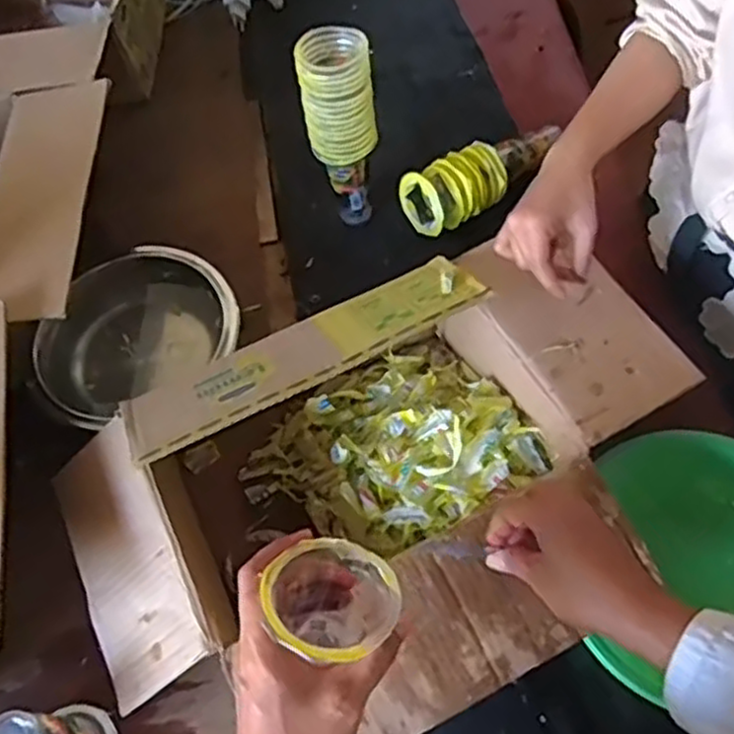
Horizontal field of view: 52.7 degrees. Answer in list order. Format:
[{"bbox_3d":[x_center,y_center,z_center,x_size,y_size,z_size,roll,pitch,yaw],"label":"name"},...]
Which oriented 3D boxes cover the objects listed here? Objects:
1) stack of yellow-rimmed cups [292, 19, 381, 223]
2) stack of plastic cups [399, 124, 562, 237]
[{"bbox_3d":[-0.026,-0.255,0.822,0.076,0.223,0.066,-6,60,1],"label":"stack of yellow-rimmed cups"},{"bbox_3d":[0.148,-0.235,0.891,0.217,0.062,0.079,-27,62,-11],"label":"stack of plastic cups"}]

